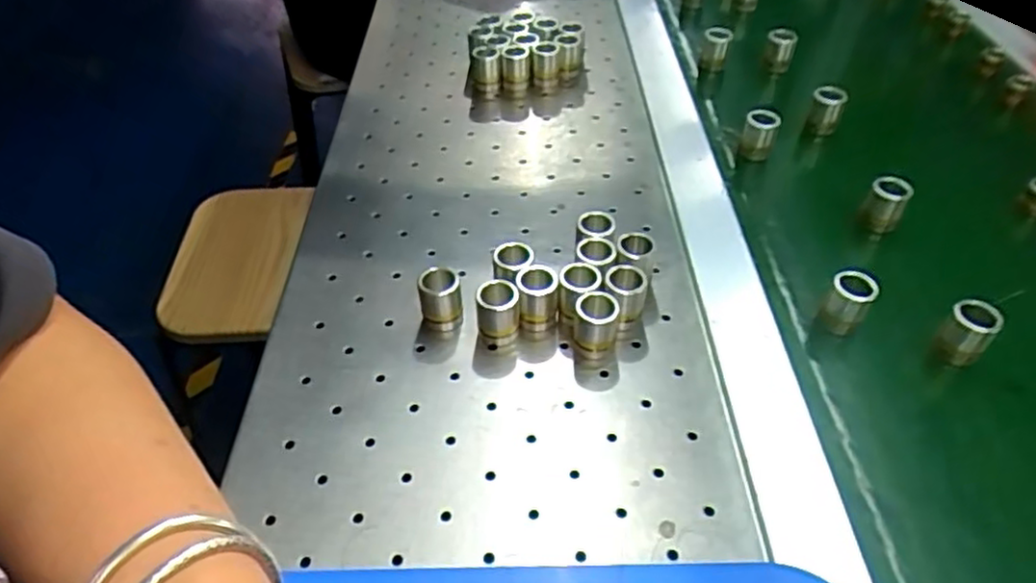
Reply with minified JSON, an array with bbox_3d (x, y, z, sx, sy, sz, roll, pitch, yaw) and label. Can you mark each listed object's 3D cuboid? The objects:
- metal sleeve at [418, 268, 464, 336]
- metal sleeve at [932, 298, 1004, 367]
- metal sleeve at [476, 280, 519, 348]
[{"bbox_3d":[-0.042,0.005,0.379,0.021,0.034,0.020,0,45,0],"label":"metal sleeve"},{"bbox_3d":[0.242,0.024,0.375,0.023,0.035,0.019,35,55,30],"label":"metal sleeve"},{"bbox_3d":[-0.011,0.013,0.371,0.021,0.035,0.020,-5,45,-5],"label":"metal sleeve"}]

